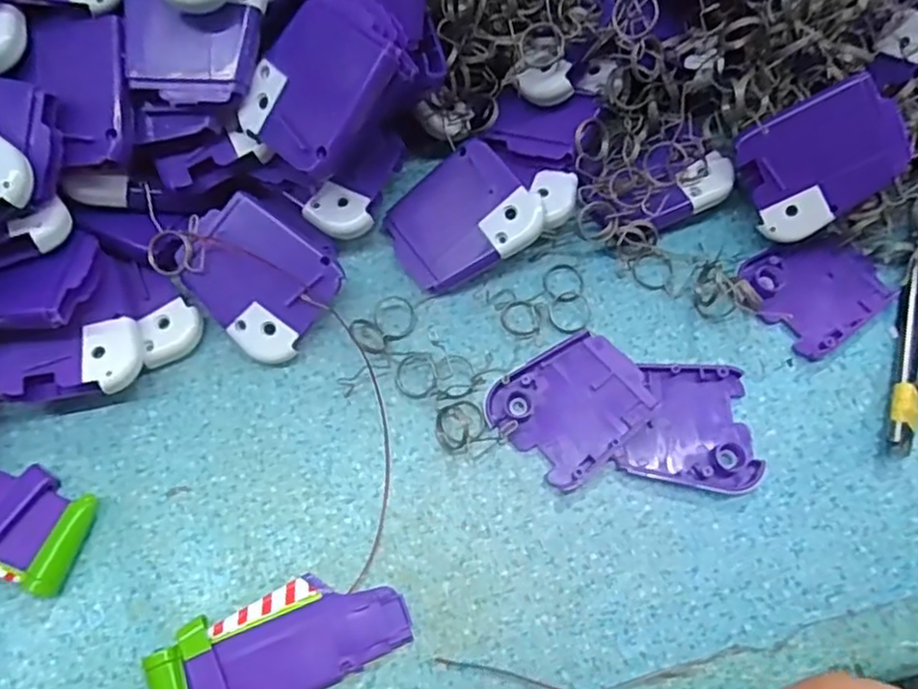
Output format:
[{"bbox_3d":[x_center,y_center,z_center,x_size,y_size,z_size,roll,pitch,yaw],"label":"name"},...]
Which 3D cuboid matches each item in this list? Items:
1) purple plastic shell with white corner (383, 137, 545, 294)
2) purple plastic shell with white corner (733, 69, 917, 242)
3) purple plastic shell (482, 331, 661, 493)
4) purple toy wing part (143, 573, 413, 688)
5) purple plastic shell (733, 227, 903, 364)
[{"bbox_3d":[0.001,-0.054,0.301,0.061,0.010,0.052,-40,78,10],"label":"purple plastic shell with white corner"},{"bbox_3d":[0.154,-0.078,0.289,0.061,0.007,0.051,-26,99,23],"label":"purple plastic shell with white corner"},{"bbox_3d":[0.047,0.024,0.287,0.060,0.008,0.052,-42,76,-15],"label":"purple plastic shell"},{"bbox_3d":[-0.063,0.110,0.247,0.088,0.012,0.041,-23,72,-10],"label":"purple toy wing part"},{"bbox_3d":[0.161,-0.027,0.308,0.057,0.007,0.051,-35,75,-14],"label":"purple plastic shell"}]

